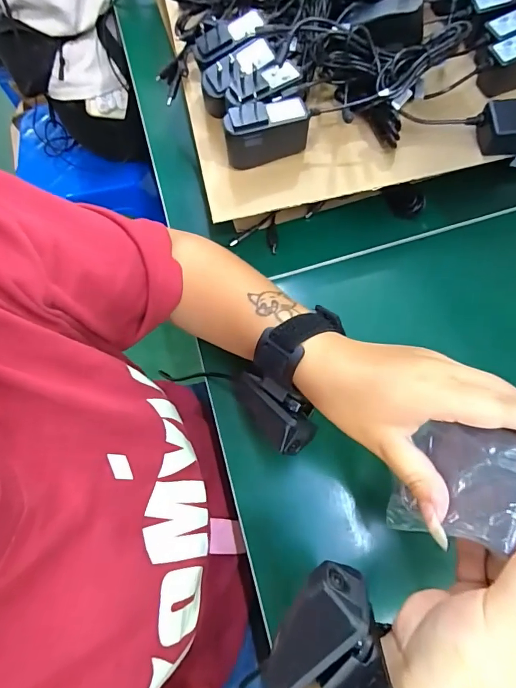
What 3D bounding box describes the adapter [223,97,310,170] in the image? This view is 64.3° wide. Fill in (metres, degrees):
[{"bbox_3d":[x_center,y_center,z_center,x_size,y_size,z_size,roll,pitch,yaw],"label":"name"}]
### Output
[{"bbox_3d":[0.006,-0.187,0.365,0.071,0.046,0.029,-18,68,-7],"label":"adapter"}]

